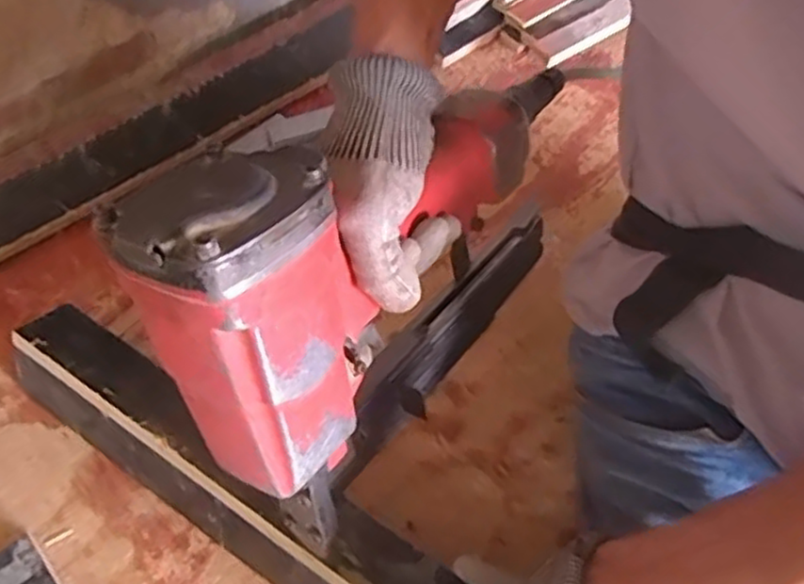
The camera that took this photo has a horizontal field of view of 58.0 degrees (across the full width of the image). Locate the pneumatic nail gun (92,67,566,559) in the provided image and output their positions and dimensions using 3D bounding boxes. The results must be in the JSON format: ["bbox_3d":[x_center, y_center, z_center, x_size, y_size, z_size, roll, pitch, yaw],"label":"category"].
[{"bbox_3d":[-0.002,-0.033,0.417,0.094,0.249,0.317,27,61,17],"label":"pneumatic nail gun"}]

